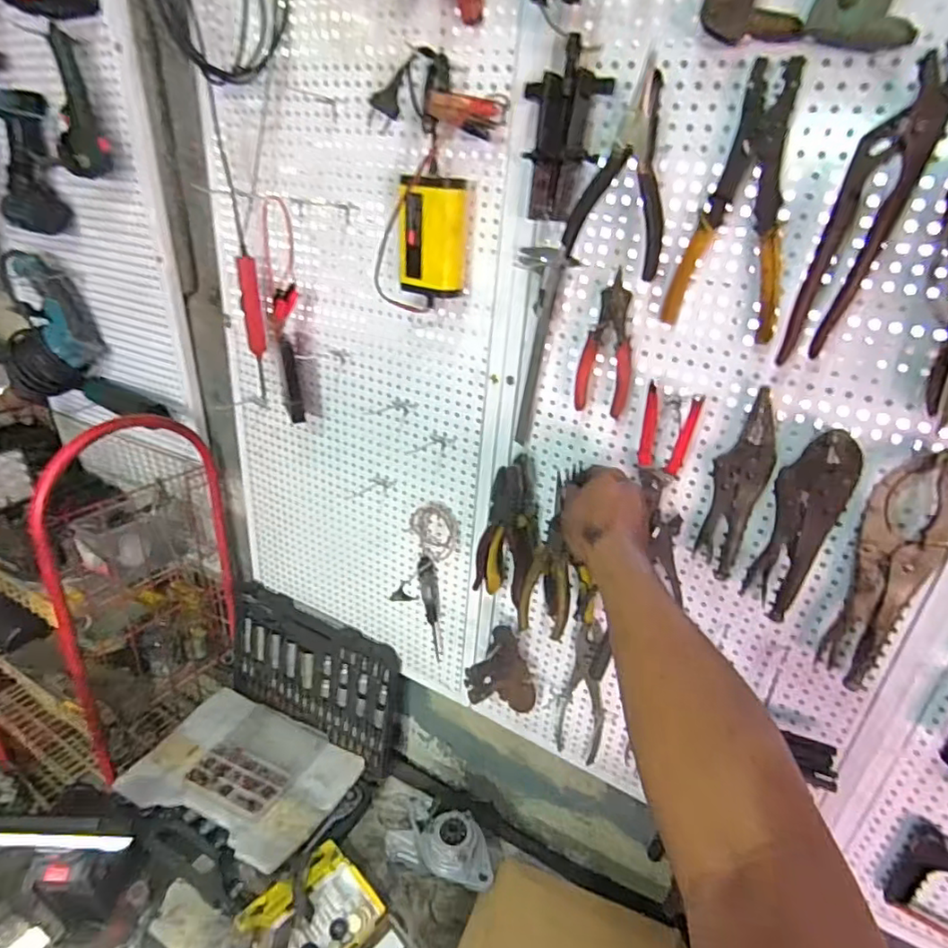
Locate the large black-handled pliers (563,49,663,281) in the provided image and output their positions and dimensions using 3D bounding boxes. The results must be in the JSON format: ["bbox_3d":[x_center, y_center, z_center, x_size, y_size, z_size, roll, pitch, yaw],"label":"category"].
[{"bbox_3d":[0.144,-0.266,0.526,0.089,0.160,0.028,25,41,17],"label":"large black-handled pliers"}]

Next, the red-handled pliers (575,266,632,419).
[{"bbox_3d":[0.142,-0.134,0.626,0.052,0.138,0.029,10,28,10],"label":"red-handled pliers"}]

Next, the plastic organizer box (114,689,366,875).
[{"bbox_3d":[-0.422,0.544,1.100,0.380,0.043,0.271,16,29,20],"label":"plastic organizer box"}]

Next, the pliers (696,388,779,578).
[{"bbox_3d":[0.273,0.014,0.618,0.047,0.198,0.028,17,30,22],"label":"pliers"}]

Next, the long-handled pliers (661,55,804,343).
[{"bbox_3d":[0.238,-0.233,0.526,0.100,0.213,0.023,22,35,31],"label":"long-handled pliers"}]

